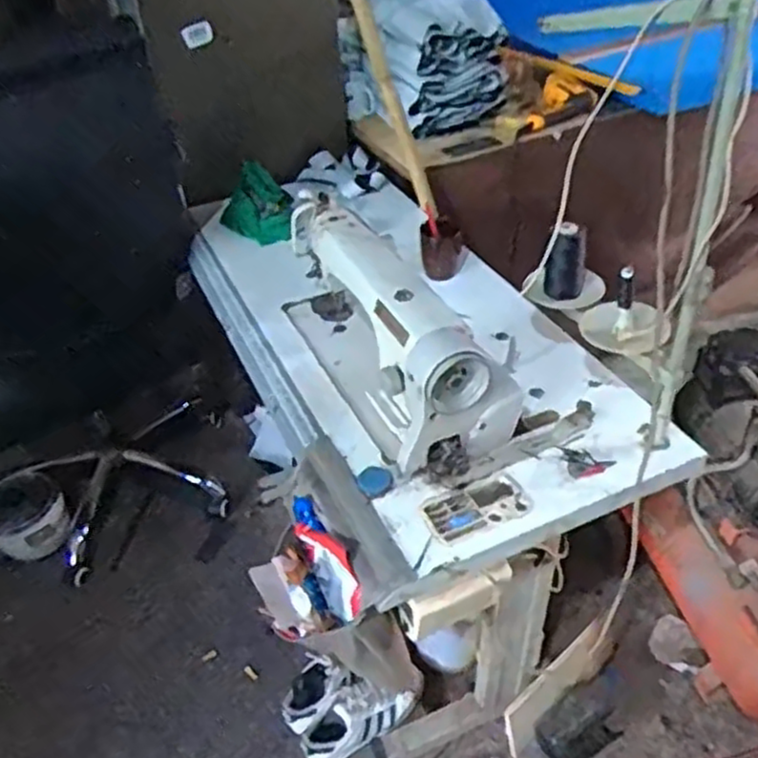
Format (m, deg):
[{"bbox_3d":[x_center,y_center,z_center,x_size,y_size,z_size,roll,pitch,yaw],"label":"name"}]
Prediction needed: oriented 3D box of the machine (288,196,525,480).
[{"bbox_3d":[0.017,-0.085,1.215,0.192,0.249,0.555,-19,43,-17],"label":"machine"}]

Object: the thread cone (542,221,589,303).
[{"bbox_3d":[0.288,-0.179,1.130,0.061,0.115,0.048,8,42,13],"label":"thread cone"}]

